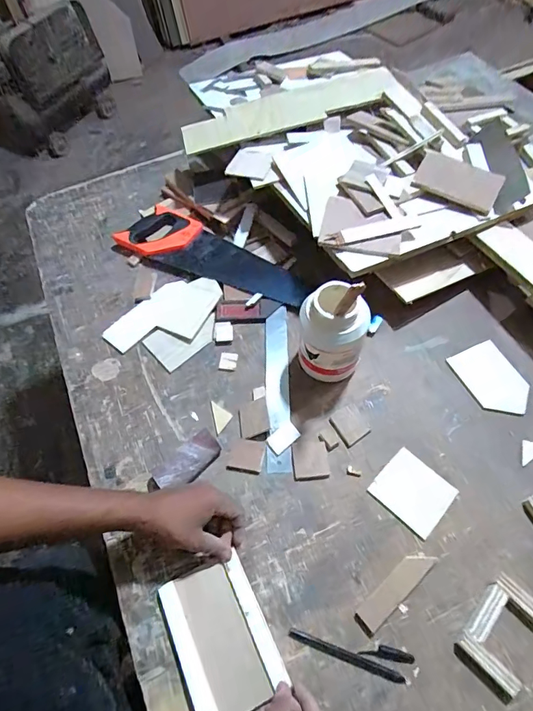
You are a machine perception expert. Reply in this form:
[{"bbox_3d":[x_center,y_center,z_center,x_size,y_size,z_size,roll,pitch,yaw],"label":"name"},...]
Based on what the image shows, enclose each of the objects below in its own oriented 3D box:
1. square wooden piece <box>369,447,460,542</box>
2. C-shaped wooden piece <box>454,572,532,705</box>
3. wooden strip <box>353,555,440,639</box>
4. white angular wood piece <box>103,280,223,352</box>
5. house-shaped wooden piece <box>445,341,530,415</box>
[{"bbox_3d":[0.204,0.189,0.567,0.092,0.004,0.087,40,71,22],"label":"square wooden piece"},{"bbox_3d":[0.280,0.328,0.477,0.071,0.014,0.111,37,70,21],"label":"C-shaped wooden piece"},{"bbox_3d":[0.161,0.292,0.507,0.120,0.004,0.031,-39,66,-16],"label":"wooden strip"},{"bbox_3d":[-0.176,-0.069,0.731,0.207,0.010,0.123,-40,66,-16],"label":"white angular wood piece"},{"bbox_3d":[0.357,0.038,0.646,0.084,0.010,0.121,-23,62,-8],"label":"house-shaped wooden piece"}]

